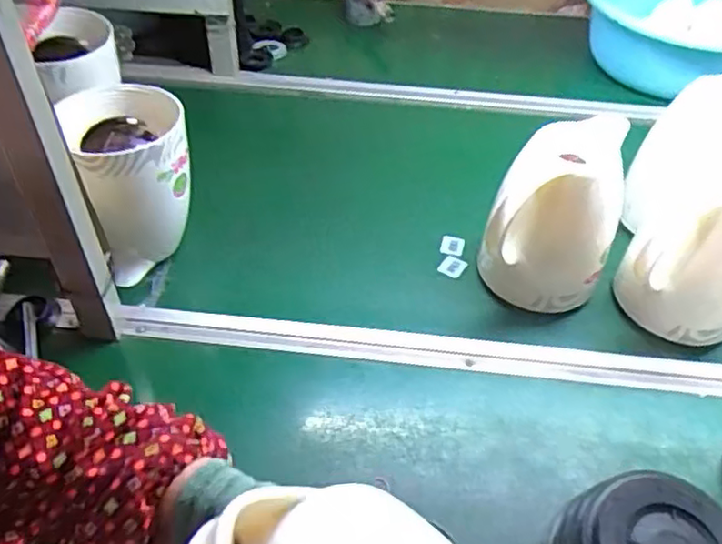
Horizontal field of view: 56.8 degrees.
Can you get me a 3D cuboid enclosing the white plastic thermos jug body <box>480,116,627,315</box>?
[{"bbox_3d":[0.224,-0.057,0.782,0.143,0.225,0.134,18,47,15],"label":"white plastic thermos jug body"}]

